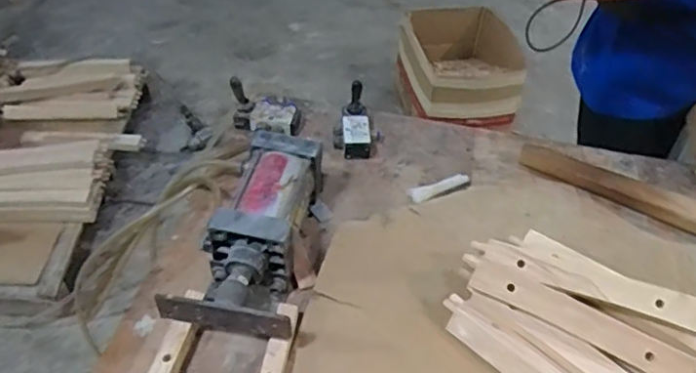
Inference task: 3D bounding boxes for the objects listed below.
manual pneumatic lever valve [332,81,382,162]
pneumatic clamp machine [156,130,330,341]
[{"bbox_3d":[0.015,-0.105,0.953,0.076,0.079,0.099,3,45,1],"label":"manual pneumatic lever valve"},{"bbox_3d":[-0.114,0.055,0.767,0.145,0.093,0.272,9,46,6],"label":"pneumatic clamp machine"}]

